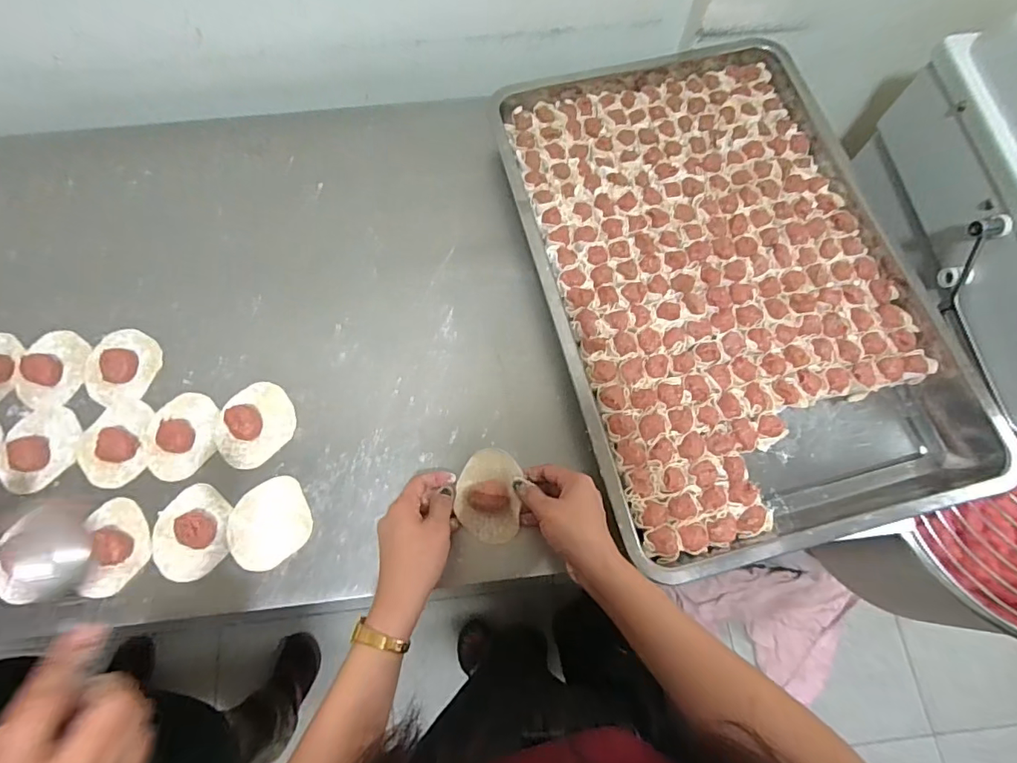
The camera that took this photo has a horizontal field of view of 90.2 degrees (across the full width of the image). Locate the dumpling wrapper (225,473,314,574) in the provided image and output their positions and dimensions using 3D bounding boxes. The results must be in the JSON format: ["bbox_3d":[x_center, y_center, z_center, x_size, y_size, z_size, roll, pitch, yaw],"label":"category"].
[{"bbox_3d":[-0.235,0.138,0.496,0.081,0.004,0.076,0,71,0],"label":"dumpling wrapper"}]

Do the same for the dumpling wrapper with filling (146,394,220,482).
[{"bbox_3d":[-0.338,0.055,0.523,0.069,0.012,0.089,-9,71,-3],"label":"dumpling wrapper with filling"}]

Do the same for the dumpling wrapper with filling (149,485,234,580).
[{"bbox_3d":[-0.311,0.146,0.491,0.072,0.013,0.087,-4,71,-1],"label":"dumpling wrapper with filling"}]

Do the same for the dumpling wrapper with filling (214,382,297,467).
[{"bbox_3d":[-0.265,0.041,0.522,0.074,0.021,0.083,42,76,13],"label":"dumpling wrapper with filling"}]

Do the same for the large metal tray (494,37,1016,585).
[{"bbox_3d":[0.230,-0.130,0.567,0.392,0.045,0.601,-13,71,-4],"label":"large metal tray"}]

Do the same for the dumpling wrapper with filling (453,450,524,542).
[{"bbox_3d":[-0.020,0.112,0.500,0.060,0.017,0.086,3,71,-1],"label":"dumpling wrapper with filling"}]

